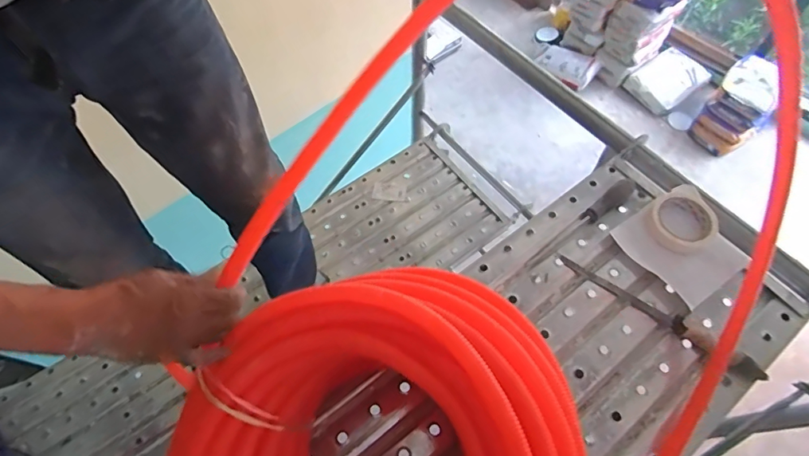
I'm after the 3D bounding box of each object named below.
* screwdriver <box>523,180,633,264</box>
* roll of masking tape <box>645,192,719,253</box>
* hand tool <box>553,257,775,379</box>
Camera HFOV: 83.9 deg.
[{"bbox_3d":[0.295,-0.010,0.738,0.243,0.027,0.029,-36,67,-17],"label":"screwdriver"},{"bbox_3d":[0.449,-0.009,0.732,0.105,0.029,0.099,0,61,0],"label":"roll of masking tape"},{"bbox_3d":[0.372,0.123,0.662,0.301,0.025,0.033,36,68,18],"label":"hand tool"}]

